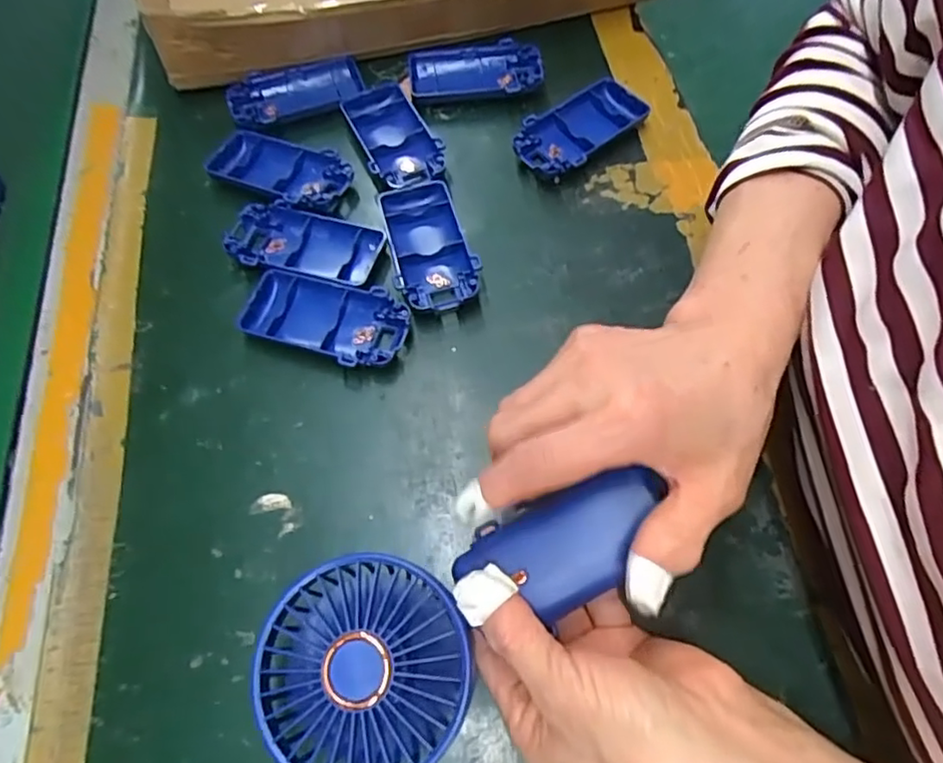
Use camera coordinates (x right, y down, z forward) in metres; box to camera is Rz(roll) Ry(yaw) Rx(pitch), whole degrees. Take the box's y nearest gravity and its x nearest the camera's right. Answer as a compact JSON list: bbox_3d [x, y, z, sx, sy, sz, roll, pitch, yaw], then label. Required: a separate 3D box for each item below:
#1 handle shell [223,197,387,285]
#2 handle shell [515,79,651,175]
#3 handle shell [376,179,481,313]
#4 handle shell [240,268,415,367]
[{"bbox_3d":[-0.102,-0.084,0.376,0.095,0.013,0.048,16,65,10],"label":"handle shell"},{"bbox_3d":[0.073,-0.170,0.416,0.093,0.017,0.048,-38,68,-16],"label":"handle shell"},{"bbox_3d":[-0.027,-0.083,0.377,0.047,0.018,0.098,-17,64,-6],"label":"handle shell"},{"bbox_3d":[-0.084,-0.036,0.355,0.094,0.016,0.047,17,65,10],"label":"handle shell"}]

